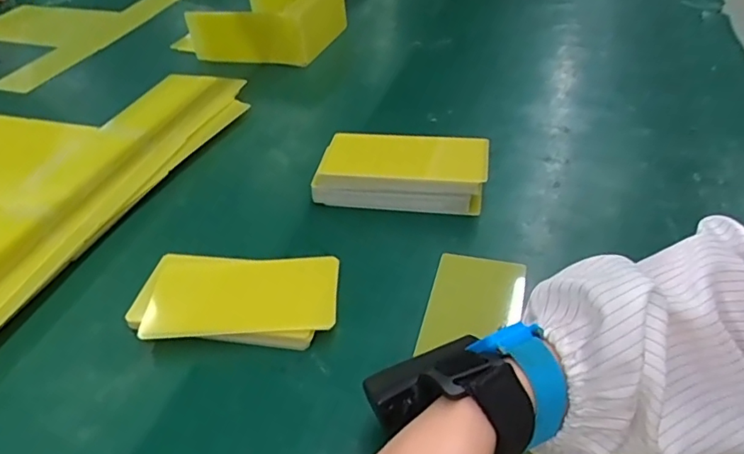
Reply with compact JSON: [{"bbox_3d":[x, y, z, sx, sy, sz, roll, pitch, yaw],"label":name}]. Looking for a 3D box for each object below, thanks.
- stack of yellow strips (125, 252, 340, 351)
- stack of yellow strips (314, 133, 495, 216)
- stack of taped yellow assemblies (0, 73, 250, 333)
[{"bbox_3d":[-0.099,0.055,0.403,0.146,0.024,0.077,-2,39,4],"label":"stack of yellow strips"},{"bbox_3d":[0.028,-0.051,0.497,0.149,0.041,0.067,4,40,11],"label":"stack of yellow strips"},{"bbox_3d":[-0.348,-0.051,0.542,0.305,0.043,0.442,12,42,20],"label":"stack of taped yellow assemblies"}]

